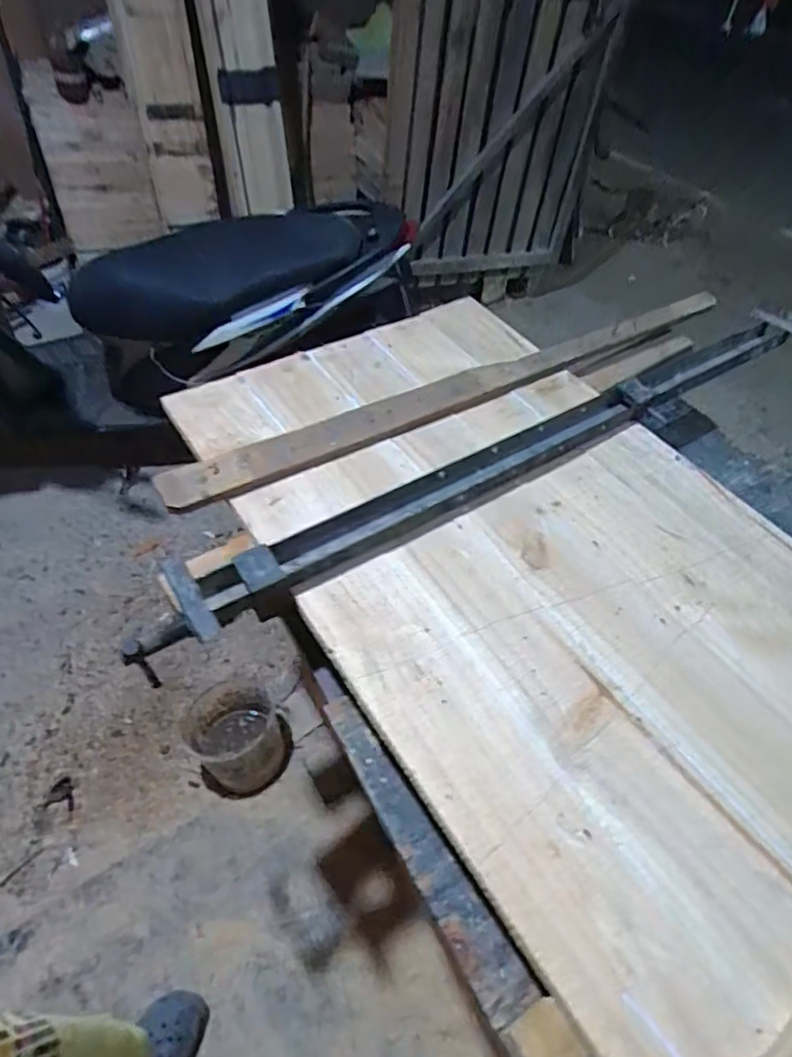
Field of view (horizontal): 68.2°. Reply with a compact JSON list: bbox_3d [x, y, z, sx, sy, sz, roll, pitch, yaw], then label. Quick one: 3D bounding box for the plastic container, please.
[{"bbox_3d":[-0.366,0.470,1.349,0.209,0.173,0.244,-26,57,-28],"label":"plastic container"}]

